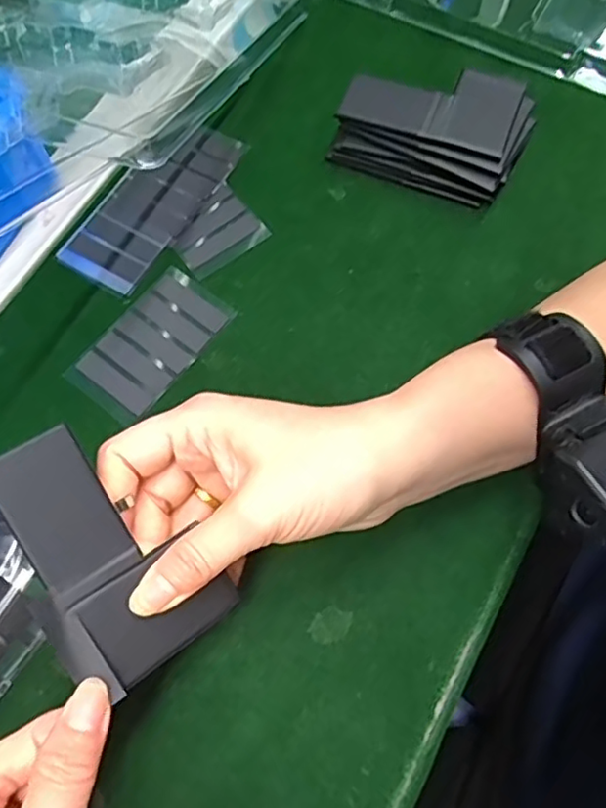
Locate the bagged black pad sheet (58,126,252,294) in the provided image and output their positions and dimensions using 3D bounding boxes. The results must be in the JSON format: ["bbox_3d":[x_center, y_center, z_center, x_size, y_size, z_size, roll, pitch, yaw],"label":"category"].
[{"bbox_3d":[-0.086,-0.121,0.373,0.051,0.004,0.123,31,73,14],"label":"bagged black pad sheet"}]

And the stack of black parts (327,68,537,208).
[{"bbox_3d":[0.077,-0.162,0.369,0.101,0.032,0.070,23,71,11],"label":"stack of black parts"}]

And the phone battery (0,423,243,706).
[{"bbox_3d":[-0.071,0.053,0.231,0.060,0.004,0.095,-33,100,-24],"label":"phone battery"}]

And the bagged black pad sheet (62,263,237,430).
[{"bbox_3d":[-0.081,-0.034,0.340,0.050,0.004,0.085,36,74,15],"label":"bagged black pad sheet"}]

